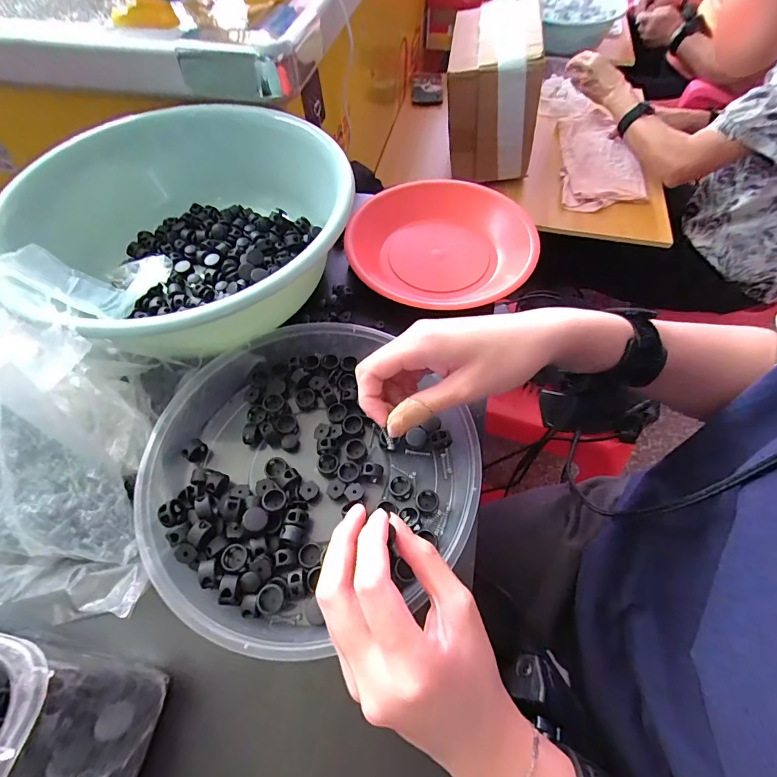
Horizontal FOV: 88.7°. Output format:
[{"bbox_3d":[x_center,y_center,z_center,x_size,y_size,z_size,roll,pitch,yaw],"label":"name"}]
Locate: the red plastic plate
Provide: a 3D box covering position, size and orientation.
[{"bbox_3d":[0.055,-0.150,0.417,0.183,0.037,0.182,0,59,0],"label":"red plastic plate"}]

